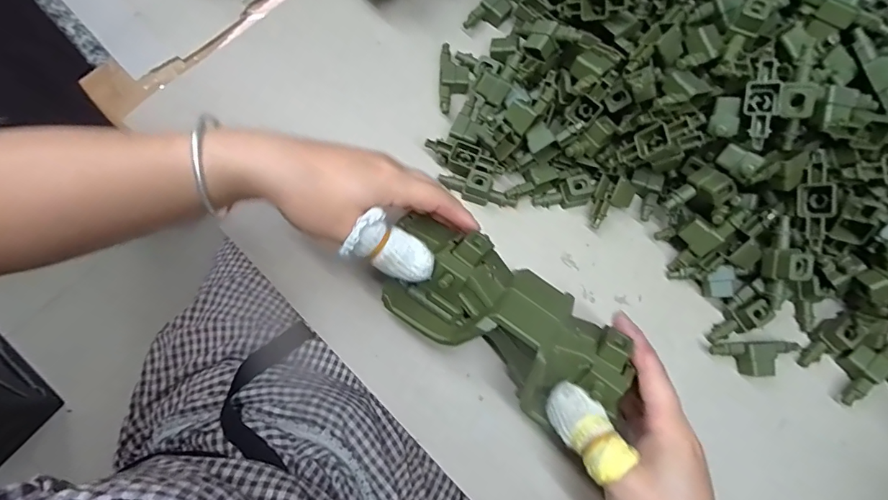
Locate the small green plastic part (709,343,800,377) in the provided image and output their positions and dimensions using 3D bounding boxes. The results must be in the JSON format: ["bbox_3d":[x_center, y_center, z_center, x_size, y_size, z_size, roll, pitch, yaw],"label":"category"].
[{"bbox_3d":[0.238,0.083,0.341,0.071,0.015,0.024,-1,76,-1],"label":"small green plastic part"}]

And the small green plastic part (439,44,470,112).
[{"bbox_3d":[0.010,-0.153,0.400,0.026,0.012,0.066,1,76,-1],"label":"small green plastic part"}]

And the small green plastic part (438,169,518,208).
[{"bbox_3d":[0.028,-0.052,0.371,0.066,0.020,0.018,18,76,4],"label":"small green plastic part"}]

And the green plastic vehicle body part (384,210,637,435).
[{"bbox_3d":[0.037,0.044,0.301,0.171,0.047,0.081,31,77,11],"label":"green plastic vehicle body part"}]

